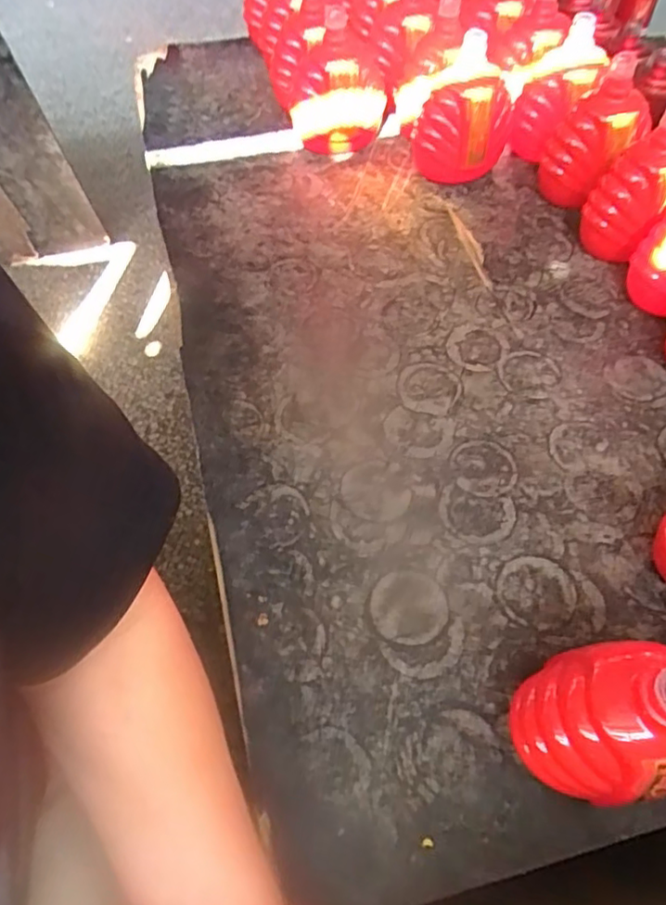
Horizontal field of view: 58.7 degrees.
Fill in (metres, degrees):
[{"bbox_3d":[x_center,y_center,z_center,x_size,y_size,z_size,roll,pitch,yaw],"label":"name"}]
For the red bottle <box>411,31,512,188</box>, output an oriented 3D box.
[{"bbox_3d":[0.163,-0.425,0.731,0.114,0.150,0.111,11,58,9],"label":"red bottle"}]

